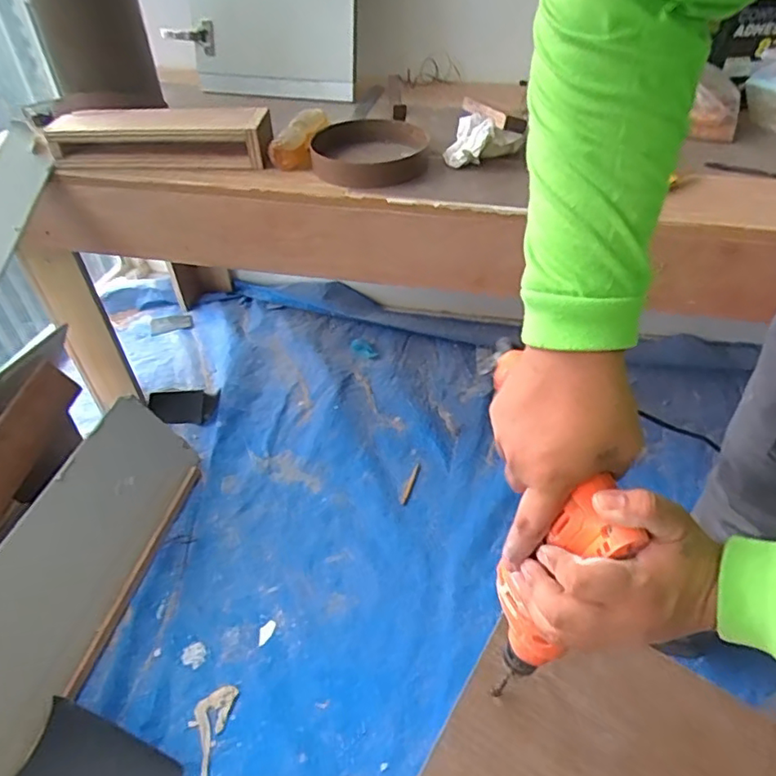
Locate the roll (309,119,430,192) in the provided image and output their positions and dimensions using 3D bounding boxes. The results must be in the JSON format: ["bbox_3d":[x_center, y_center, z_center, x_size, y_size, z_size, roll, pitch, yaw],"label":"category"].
[{"bbox_3d":[-0.030,-0.375,0.905,0.179,0.035,0.210,2,43,4],"label":"roll"}]

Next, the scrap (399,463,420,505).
[{"bbox_3d":[0.047,0.204,1.213,0.014,0.006,0.109,14,44,14],"label":"scrap"}]

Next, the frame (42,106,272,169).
[{"bbox_3d":[-0.367,-0.411,0.925,0.361,0.074,0.101,1,43,3],"label":"frame"}]

